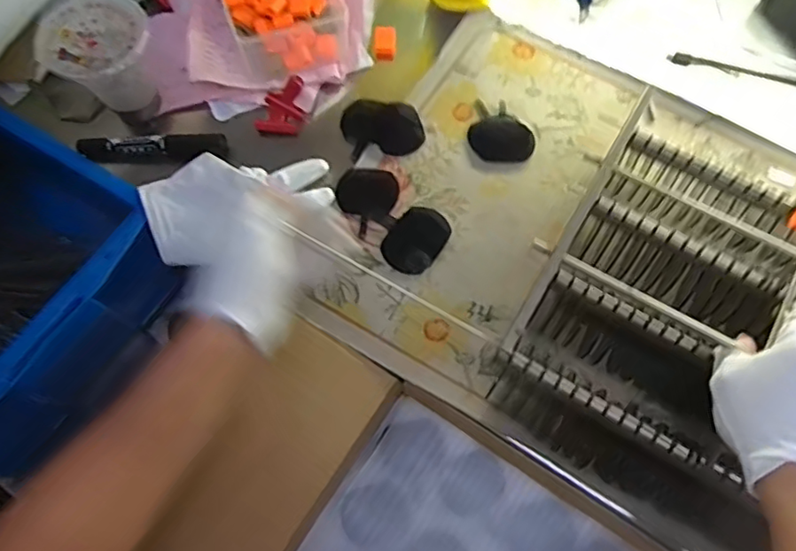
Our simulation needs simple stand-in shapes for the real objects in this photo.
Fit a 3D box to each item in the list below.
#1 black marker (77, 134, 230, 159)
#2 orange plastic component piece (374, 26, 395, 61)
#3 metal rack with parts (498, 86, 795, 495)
[{"bbox_3d":[-0.236,-0.123,0.560,0.140,0.014,0.021,-1,69,1],"label":"black marker"},{"bbox_3d":[-0.013,-0.241,0.617,0.022,0.022,0.025,-4,69,-1],"label":"orange plastic component piece"},{"bbox_3d":[0.264,0.045,0.443,0.313,0.110,0.236,28,72,11],"label":"metal rack with parts"}]

